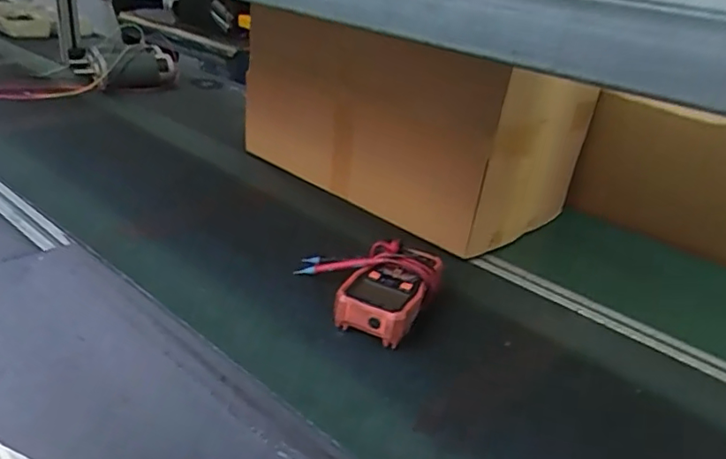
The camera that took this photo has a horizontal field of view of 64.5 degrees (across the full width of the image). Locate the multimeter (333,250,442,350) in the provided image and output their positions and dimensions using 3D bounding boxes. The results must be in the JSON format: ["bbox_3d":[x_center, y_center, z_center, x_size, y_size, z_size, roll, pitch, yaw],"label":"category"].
[{"bbox_3d":[0.035,0.076,0.725,0.093,0.059,0.170,17,28,18],"label":"multimeter"}]

